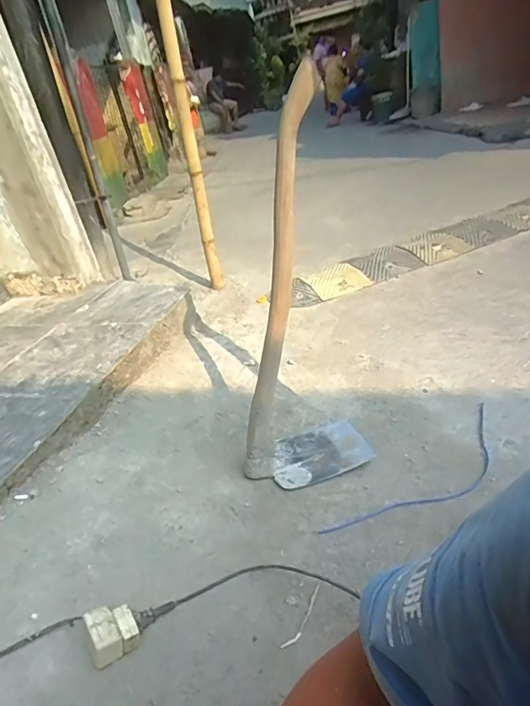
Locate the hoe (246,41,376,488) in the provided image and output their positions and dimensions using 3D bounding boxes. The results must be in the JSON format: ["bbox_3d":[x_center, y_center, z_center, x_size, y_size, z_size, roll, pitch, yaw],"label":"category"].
[{"bbox_3d":[0.075,-0.086,0.899,0.234,0.755,0.202,-1,32,21],"label":"hoe"}]

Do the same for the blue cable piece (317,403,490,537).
[{"bbox_3d":[0.363,0.261,1.003,0.550,0.012,0.126,-30,34,-27],"label":"blue cable piece"}]

